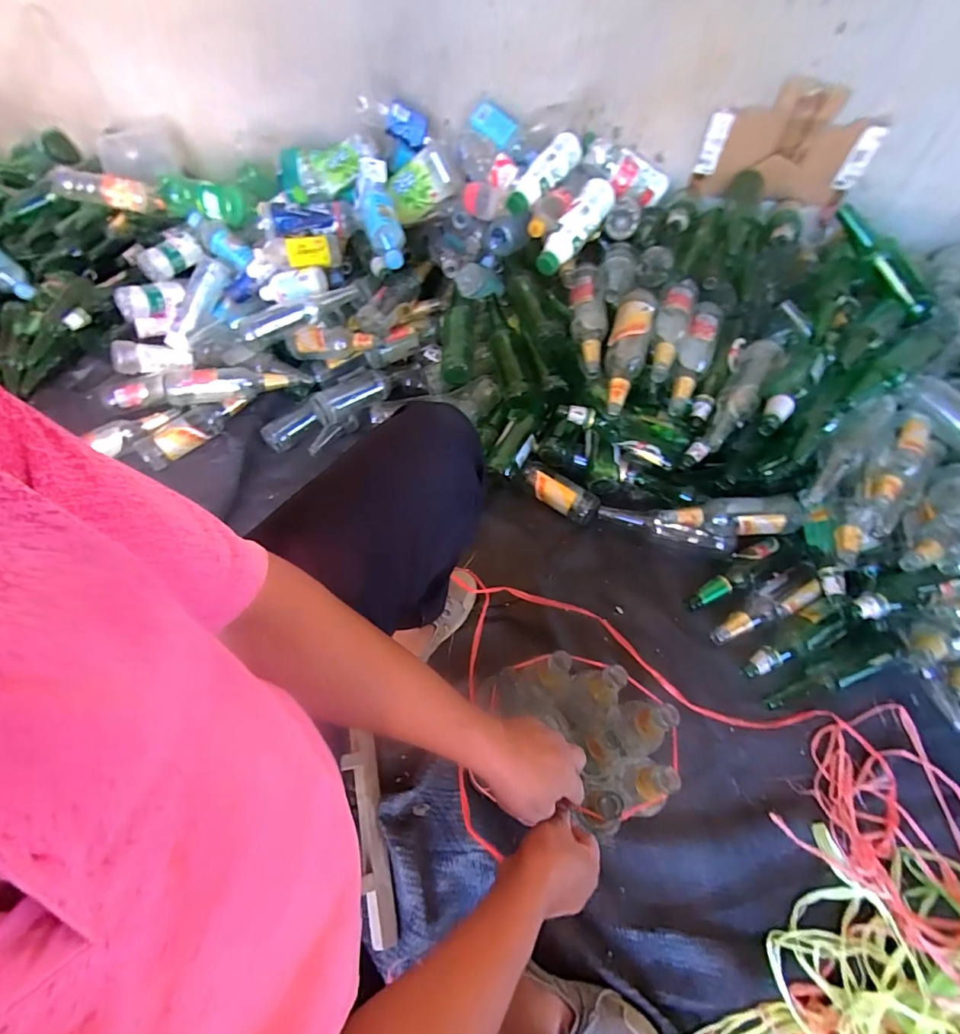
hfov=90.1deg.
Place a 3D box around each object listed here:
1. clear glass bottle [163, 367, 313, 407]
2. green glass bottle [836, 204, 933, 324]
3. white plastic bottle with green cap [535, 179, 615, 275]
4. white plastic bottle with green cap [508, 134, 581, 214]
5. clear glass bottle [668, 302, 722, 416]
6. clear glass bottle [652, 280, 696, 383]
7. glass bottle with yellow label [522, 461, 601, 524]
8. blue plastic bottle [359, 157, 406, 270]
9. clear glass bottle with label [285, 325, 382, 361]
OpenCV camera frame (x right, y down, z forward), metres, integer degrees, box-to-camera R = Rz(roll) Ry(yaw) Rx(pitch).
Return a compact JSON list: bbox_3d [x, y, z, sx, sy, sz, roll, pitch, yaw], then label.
[{"bbox_3d":[-0.521,-0.290,1.039,0.288,0.059,0.056,-11,60,-8],"label":"clear glass bottle"},{"bbox_3d":[0.755,-0.476,0.903,0.064,0.052,0.260,-40,91,-22],"label":"green glass bottle"},{"bbox_3d":[0.177,-0.542,0.901,0.064,0.055,0.201,41,92,21],"label":"white plastic bottle with green cap"},{"bbox_3d":[0.127,-0.670,0.942,0.190,0.055,0.062,-46,67,3],"label":"white plastic bottle with green cap"},{"bbox_3d":[0.408,-0.304,0.914,0.062,0.061,0.260,21,74,11],"label":"clear glass bottle"},{"bbox_3d":[0.352,-0.349,0.888,0.065,0.053,0.241,20,61,11],"label":"clear glass bottle"},{"bbox_3d":[0.160,-0.051,0.994,0.174,0.057,0.061,34,64,18],"label":"glass bottle with yellow label"},{"bbox_3d":[-0.204,-0.610,0.985,0.070,0.070,0.235,-15,81,-10],"label":"blue plastic bottle"},{"bbox_3d":[-0.311,-0.378,1.033,0.236,0.067,0.058,5,58,18],"label":"clear glass bottle with label"}]

